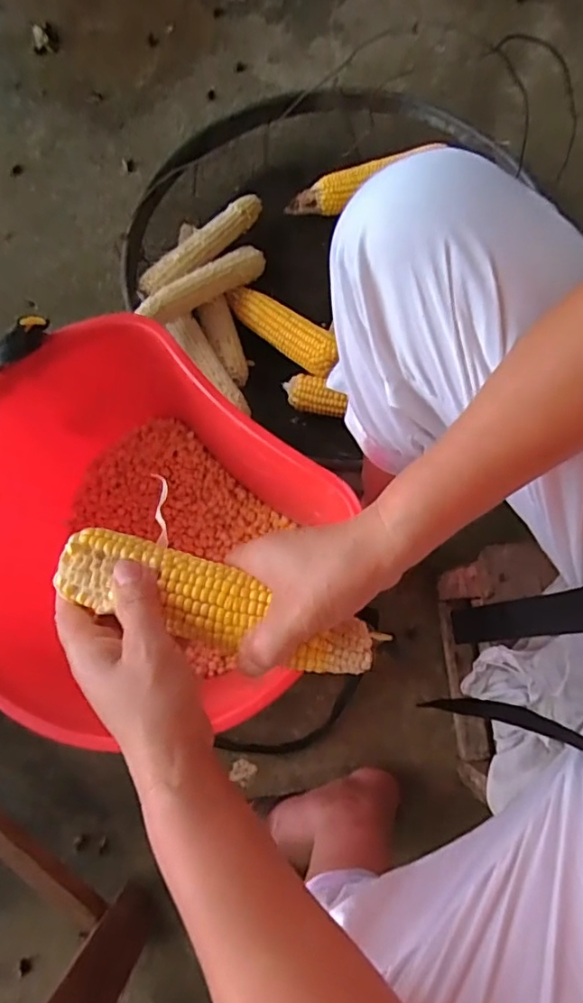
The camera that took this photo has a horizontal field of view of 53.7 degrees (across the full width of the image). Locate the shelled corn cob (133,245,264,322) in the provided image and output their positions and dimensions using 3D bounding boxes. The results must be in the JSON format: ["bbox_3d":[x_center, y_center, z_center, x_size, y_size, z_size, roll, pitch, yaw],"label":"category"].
[{"bbox_3d":[-0.103,-0.259,0.689,0.030,0.040,0.190,44,58,10],"label":"shelled corn cob"}]

